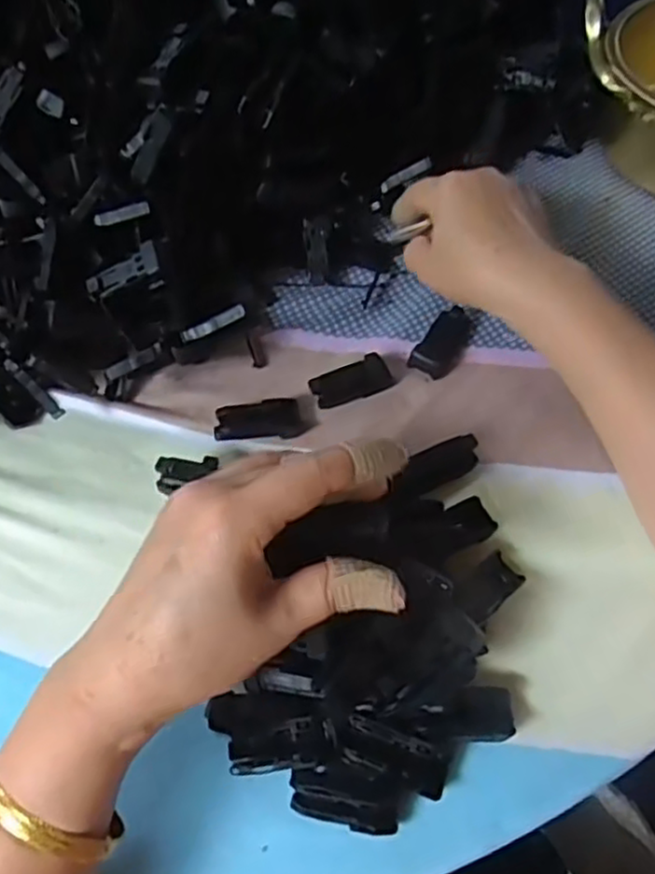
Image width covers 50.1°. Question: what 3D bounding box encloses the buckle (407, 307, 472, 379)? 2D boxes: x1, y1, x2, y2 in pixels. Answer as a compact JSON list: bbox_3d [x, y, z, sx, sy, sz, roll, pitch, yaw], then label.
[{"bbox_3d":[0.069,-0.056,0.415,0.025,0.010,0.050,26,64,16],"label":"buckle"}]

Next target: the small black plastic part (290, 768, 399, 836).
[{"bbox_3d":[0.007,0.153,0.294,0.046,0.014,0.019,11,61,8],"label":"small black plastic part"}]

